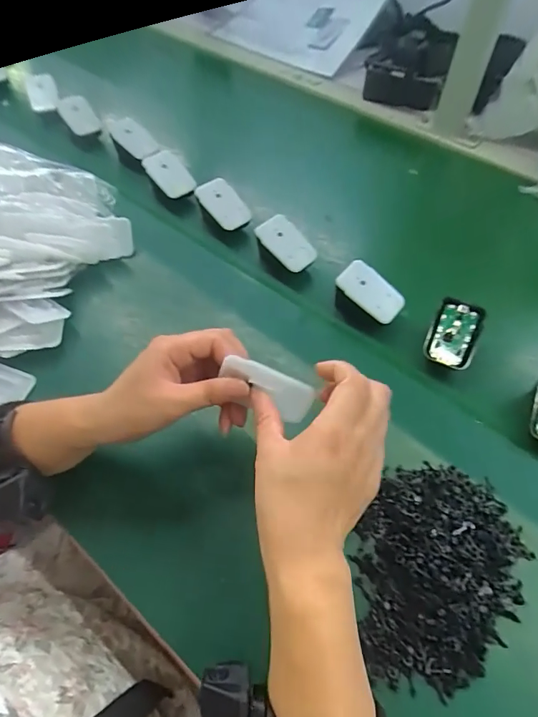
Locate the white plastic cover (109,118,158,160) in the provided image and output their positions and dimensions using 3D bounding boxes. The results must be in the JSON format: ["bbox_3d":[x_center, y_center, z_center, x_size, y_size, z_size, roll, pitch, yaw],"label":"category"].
[{"bbox_3d":[-0.183,-0.297,0.587,0.084,0.036,0.023,37,64,21],"label":"white plastic cover"}]

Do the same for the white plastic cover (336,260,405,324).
[{"bbox_3d":[0.106,-0.071,0.448,0.074,0.011,0.039,36,85,-13],"label":"white plastic cover"}]

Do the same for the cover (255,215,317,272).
[{"bbox_3d":[0.020,-0.131,0.492,0.069,0.041,0.012,46,40,-7],"label":"cover"}]

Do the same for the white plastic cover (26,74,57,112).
[{"bbox_3d":[-0.323,-0.377,0.616,0.043,0.004,0.047,-2,101,7],"label":"white plastic cover"}]

